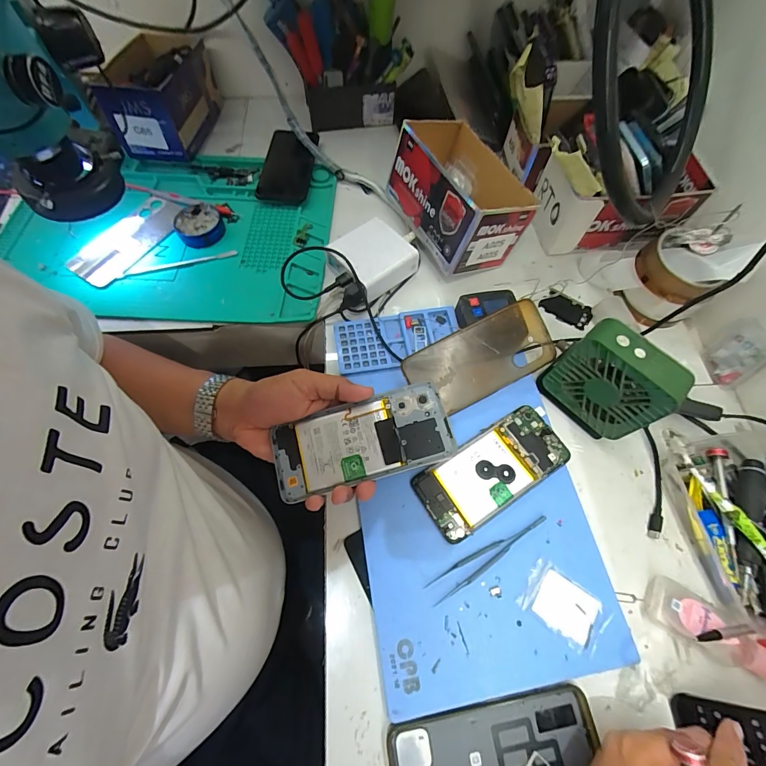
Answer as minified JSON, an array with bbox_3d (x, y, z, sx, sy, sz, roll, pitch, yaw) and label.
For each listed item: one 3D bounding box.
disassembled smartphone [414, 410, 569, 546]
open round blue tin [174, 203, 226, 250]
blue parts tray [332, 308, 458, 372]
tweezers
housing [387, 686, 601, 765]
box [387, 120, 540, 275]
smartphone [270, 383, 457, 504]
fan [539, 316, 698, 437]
[{"bbox_3d":[0.112,0.086,0.367,0.160,0.007,0.068,-30,71,-12],"label":"disassembled smartphone"},{"bbox_3d":[-0.251,-0.218,0.497,0.059,0.017,0.064,1,65,-1],"label":"open round blue tin"},{"bbox_3d":[0.018,-0.050,0.435,0.146,0.019,0.069,-7,68,-3],"label":"blue parts tray"},{"bbox_3d":[0.100,0.160,0.337,0.131,0.004,0.020,-27,70,-11],"label":"tweezers"},{"bbox_3d":[0.089,0.301,0.283,0.163,0.007,0.079,-8,68,-4],"label":"housing"},{"bbox_3d":[0.095,-0.243,0.473,0.108,0.094,0.183,-18,65,-24],"label":"box"},{"bbox_3d":[-0.020,0.054,0.335,0.161,0.006,0.072,-15,68,-2],"label":"smartphone"},{"bbox_3d":[0.223,-0.003,0.358,0.051,0.093,0.100,-42,74,-16],"label":"fan"}]

